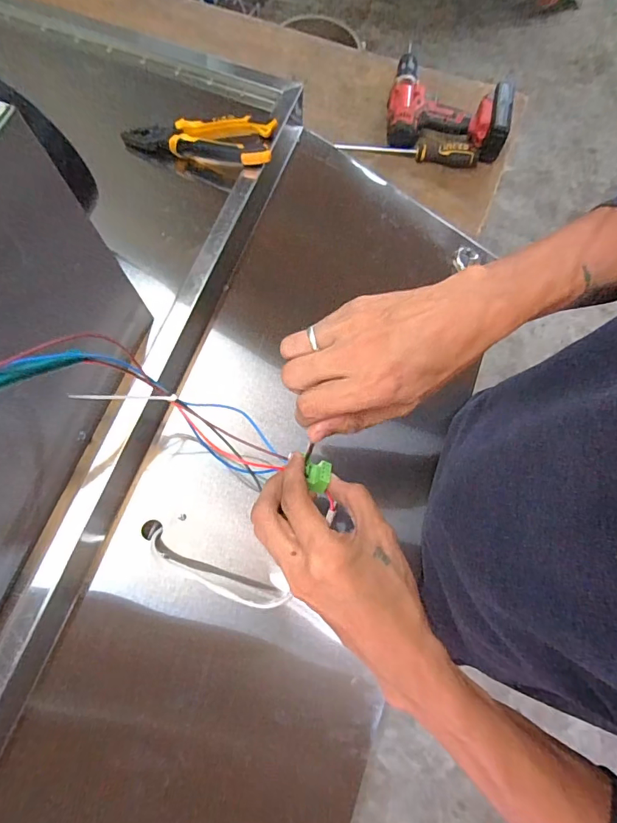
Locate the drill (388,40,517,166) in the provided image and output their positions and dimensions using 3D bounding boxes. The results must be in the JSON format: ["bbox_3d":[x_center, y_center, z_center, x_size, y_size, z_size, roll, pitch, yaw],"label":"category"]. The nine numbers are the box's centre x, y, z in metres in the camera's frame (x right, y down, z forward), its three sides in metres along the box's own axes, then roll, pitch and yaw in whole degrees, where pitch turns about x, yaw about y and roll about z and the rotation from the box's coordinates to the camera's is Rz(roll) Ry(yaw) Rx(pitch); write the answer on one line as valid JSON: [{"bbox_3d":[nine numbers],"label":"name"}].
[{"bbox_3d":[0.248,-0.547,0.770,0.202,0.067,0.169,10,75,1],"label":"drill"}]

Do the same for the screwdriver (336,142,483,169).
[{"bbox_3d":[0.176,-0.463,0.776,0.248,0.030,0.028,6,75,0],"label":"screwdriver"}]

